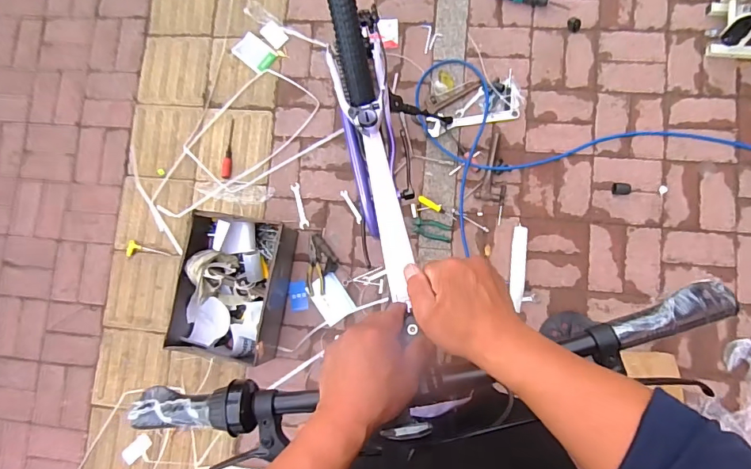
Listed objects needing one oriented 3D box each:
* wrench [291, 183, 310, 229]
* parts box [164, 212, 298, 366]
[{"bbox_3d":[-0.239,-0.091,1.418,0.030,0.006,0.151,-16,76,-2],"label":"wrench"},{"bbox_3d":[-0.418,0.156,1.319,0.278,0.167,0.408,5,85,8],"label":"parts box"}]

